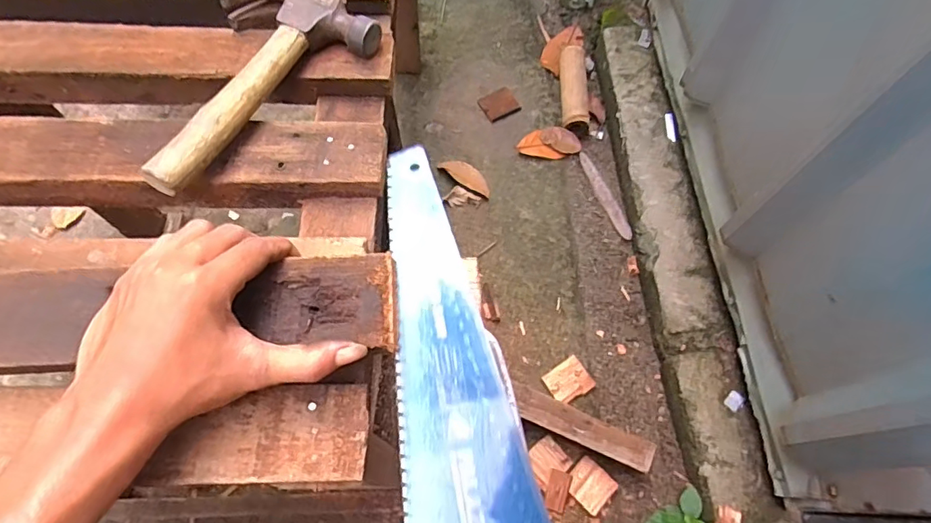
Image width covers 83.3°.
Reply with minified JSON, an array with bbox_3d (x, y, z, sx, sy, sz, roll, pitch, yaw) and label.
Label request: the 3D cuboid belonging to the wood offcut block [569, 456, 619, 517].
[{"bbox_3d":[0.170,0.304,0.709,0.057,0.017,0.053,40,69,16],"label":"wood offcut block"}]

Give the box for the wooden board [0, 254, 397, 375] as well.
[{"bbox_3d":[-0.243,0.037,0.316,0.397,0.029,0.060,-3,64,-2],"label":"wooden board"}]

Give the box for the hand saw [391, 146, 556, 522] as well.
[{"bbox_3d":[0.007,0.123,0.301,0.101,0.028,0.409,-9,72,-7],"label":"hand saw"}]

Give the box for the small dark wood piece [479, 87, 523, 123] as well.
[{"bbox_3d":[0.064,-0.296,0.987,0.065,0.012,0.057,-31,69,-16],"label":"small dark wood piece"}]

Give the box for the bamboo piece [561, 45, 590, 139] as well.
[{"bbox_3d":[0.208,-0.332,0.993,0.051,0.041,0.191,3,64,-1],"label":"bamboo piece"}]

